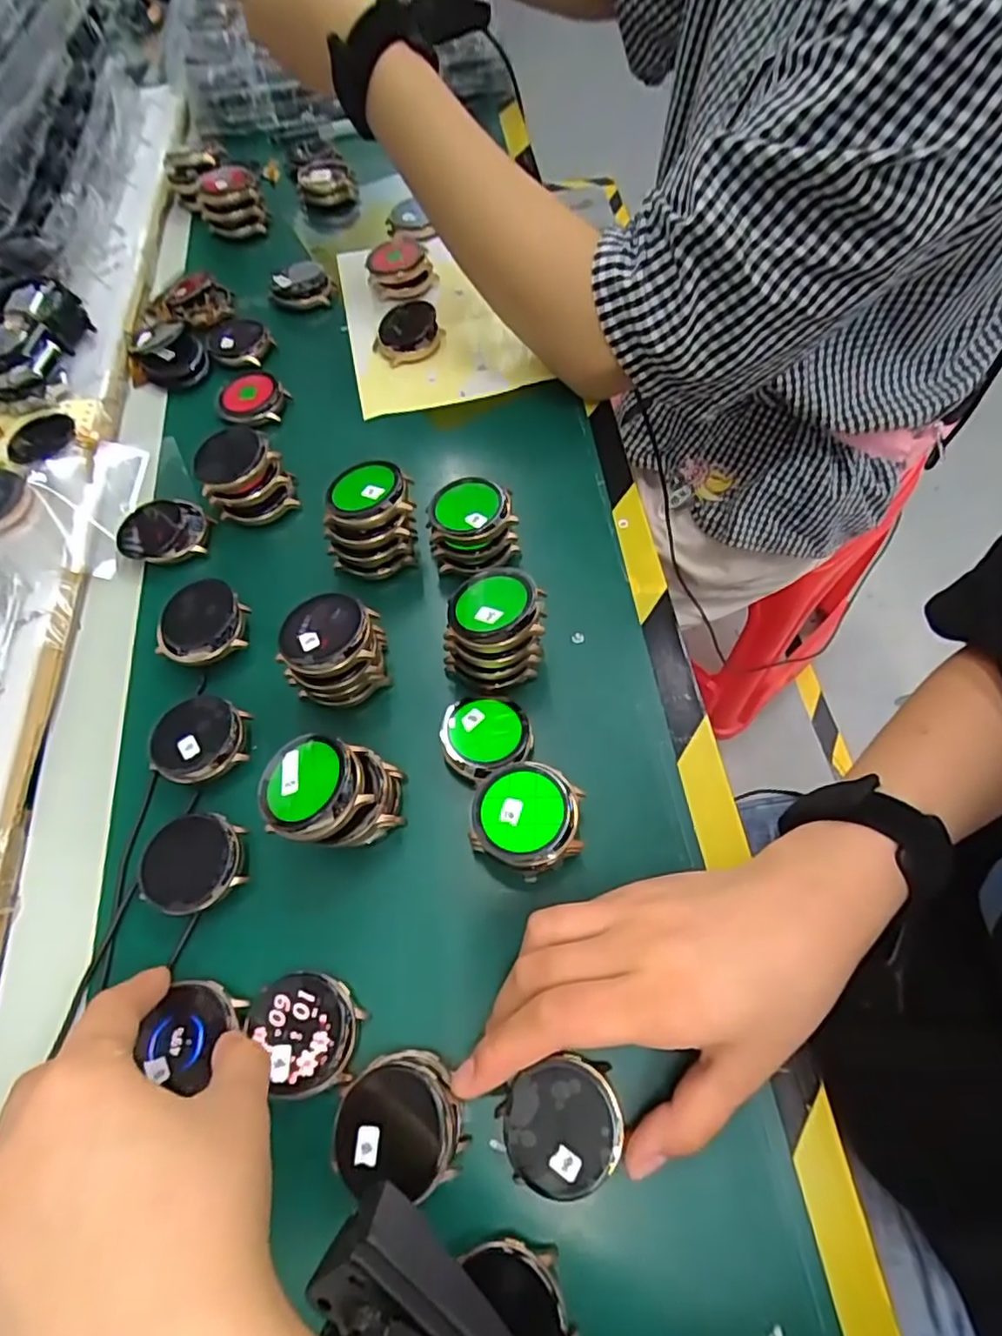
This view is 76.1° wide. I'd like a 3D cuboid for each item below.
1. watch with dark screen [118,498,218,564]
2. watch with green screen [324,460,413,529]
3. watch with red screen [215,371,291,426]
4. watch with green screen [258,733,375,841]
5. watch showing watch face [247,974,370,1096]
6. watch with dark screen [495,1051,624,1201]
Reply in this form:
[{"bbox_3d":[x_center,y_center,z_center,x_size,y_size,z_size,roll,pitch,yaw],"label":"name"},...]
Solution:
[{"bbox_3d":[-0.200,-0.081,0.380,0.048,0.015,0.037,0,74,-18],"label":"watch with dark screen"},{"bbox_3d":[-0.070,-0.094,0.340,0.043,0.013,0.042,1,63,3],"label":"watch with green screen"},{"bbox_3d":[-0.169,-0.183,0.432,0.046,0.015,0.043,-21,64,-8],"label":"watch with red screen"},{"bbox_3d":[-0.079,0.049,0.269,0.045,0.009,0.043,0,66,4],"label":"watch with green screen"},{"bbox_3d":[-0.079,0.147,0.261,0.041,0.008,0.045,-1,63,2],"label":"watch showing watch face"},{"bbox_3d":[0.023,0.174,0.243,0.044,0.010,0.042,-5,62,-3],"label":"watch with dark screen"}]

